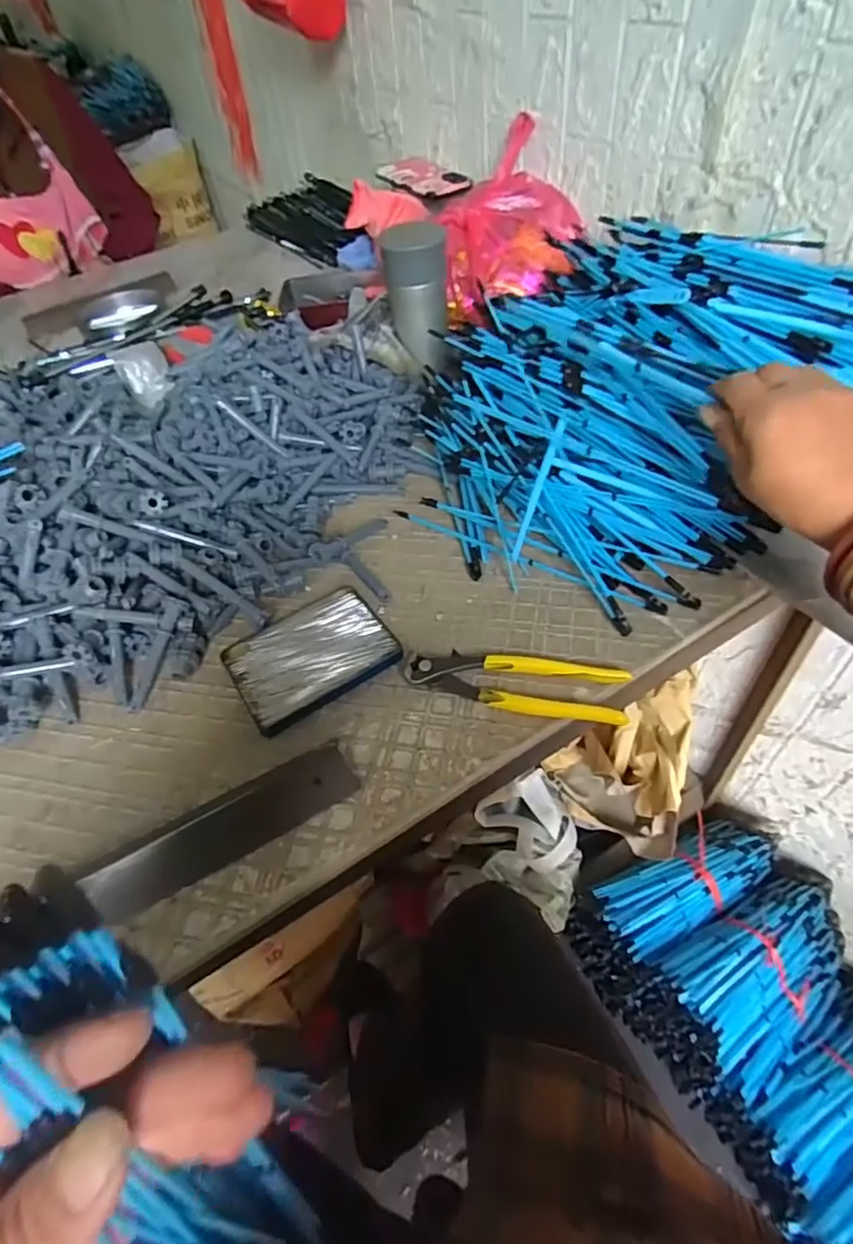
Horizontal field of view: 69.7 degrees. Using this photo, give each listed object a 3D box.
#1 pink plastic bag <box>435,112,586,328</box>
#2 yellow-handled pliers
[{"bbox_3d":[0.097,-0.480,0.753,0.162,0.162,0.143,-24,52,-15],"label":"pink plastic bag"},{"bbox_3d":[0.068,0.046,0.470,0.163,0.017,0.047,10,51,13],"label":"yellow-handled pliers"}]

